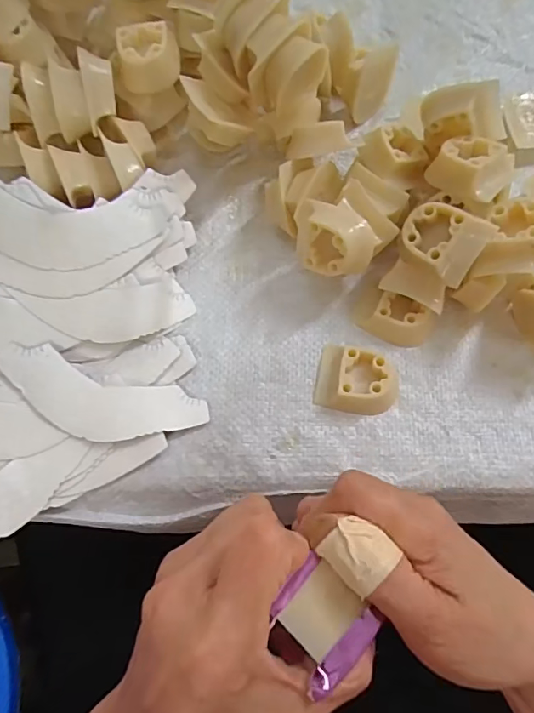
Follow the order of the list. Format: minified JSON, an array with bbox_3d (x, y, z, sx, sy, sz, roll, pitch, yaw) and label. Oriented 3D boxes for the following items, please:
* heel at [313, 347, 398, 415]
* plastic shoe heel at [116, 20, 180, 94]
[{"bbox_3d":[0.054,0.015,0.276,0.047,0.017,0.037,13,71,4],"label":"heel"},{"bbox_3d":[-0.073,-0.186,0.298,0.035,0.025,0.027,-8,73,-3],"label":"plastic shoe heel"}]

